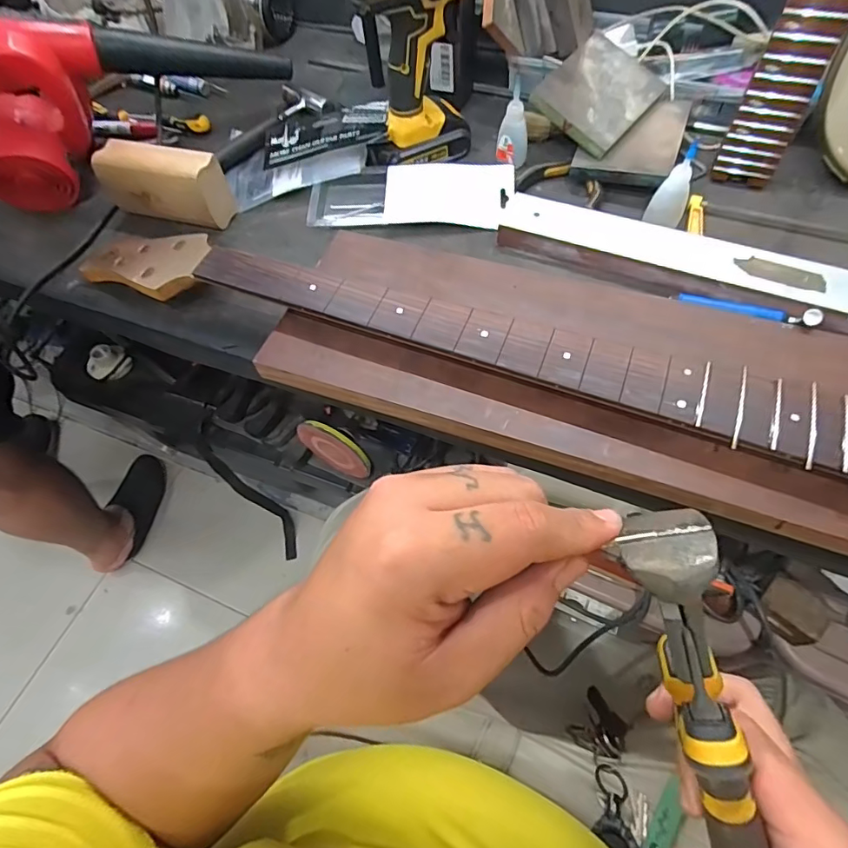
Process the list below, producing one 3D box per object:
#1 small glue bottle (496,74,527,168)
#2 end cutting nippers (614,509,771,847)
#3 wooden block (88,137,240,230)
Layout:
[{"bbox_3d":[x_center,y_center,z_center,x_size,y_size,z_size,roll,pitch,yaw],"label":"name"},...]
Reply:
[{"bbox_3d":[0.096,-0.319,0.518,0.029,0.075,0.027,-12,60,-3],"label":"small glue bottle"},{"bbox_3d":[0.108,0.110,0.186,0.031,0.032,0.152,-18,97,-6],"label":"end cutting nippers"},{"bbox_3d":[-0.272,-0.254,0.511,0.125,0.075,0.054,17,63,13],"label":"wooden block"}]

